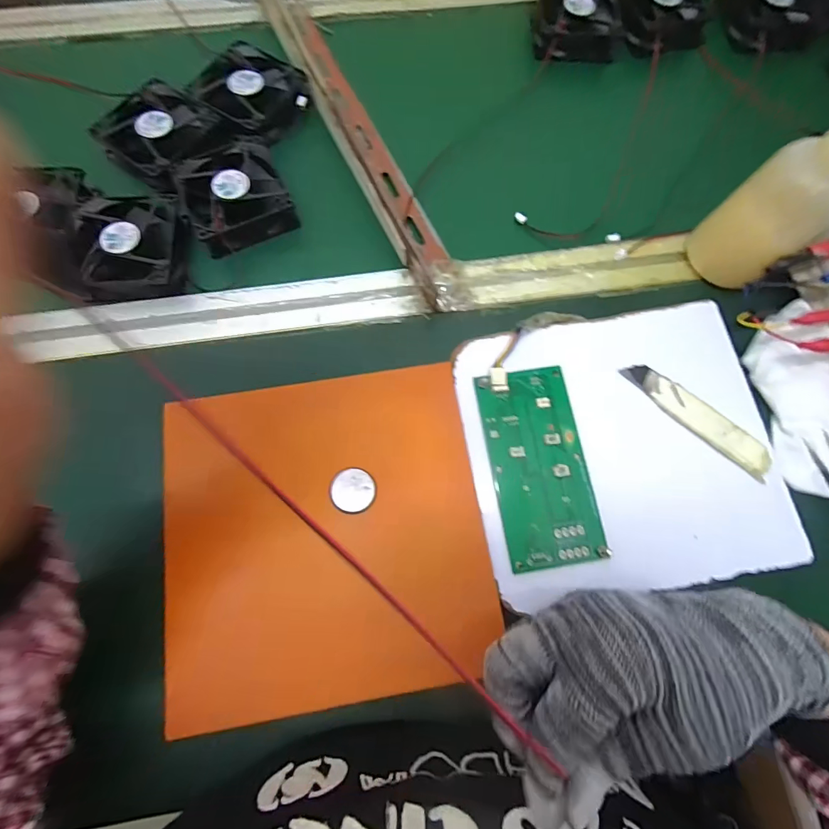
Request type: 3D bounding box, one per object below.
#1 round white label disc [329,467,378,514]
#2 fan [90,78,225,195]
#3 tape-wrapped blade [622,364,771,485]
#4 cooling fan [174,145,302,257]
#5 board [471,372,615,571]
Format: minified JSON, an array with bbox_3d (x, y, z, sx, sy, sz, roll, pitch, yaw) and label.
[{"bbox_3d":[-0.040,0.049,0.275,0.028,0.004,0.029,0,74,-2],"label":"round white label disc"},{"bbox_3d":[-0.217,-0.236,0.364,0.092,0.027,0.084,34,76,8],"label":"fan"},{"bbox_3d":[0.200,0.001,0.298,0.113,0.006,0.023,41,77,9],"label":"tape-wrapped blade"},{"bbox_3d":[-0.147,-0.180,0.351,0.079,0.024,0.086,-24,76,-8],"label":"cooling fan"},{"bbox_3d":[0.086,0.032,0.286,0.065,0.006,0.133,-8,74,-4],"label":"board"}]

